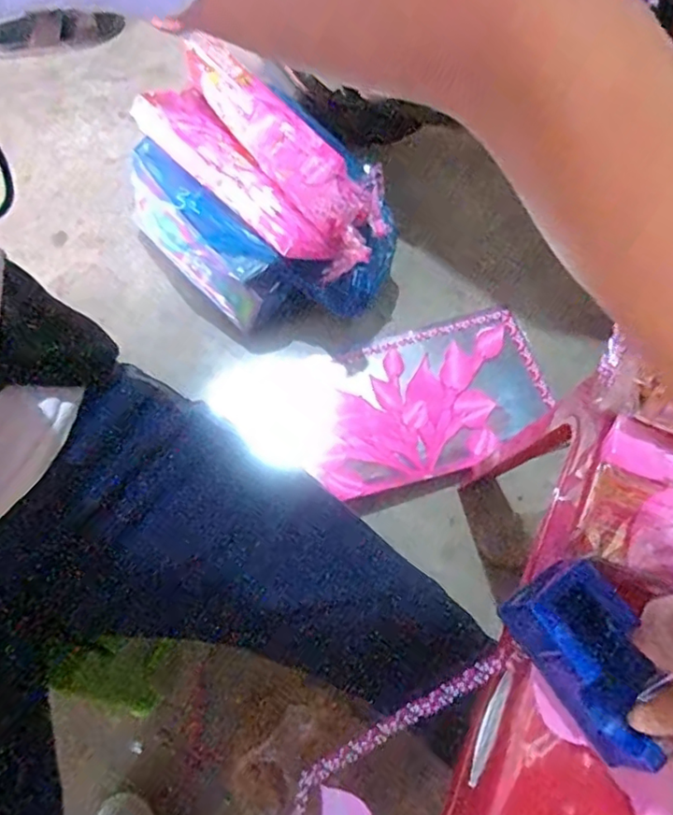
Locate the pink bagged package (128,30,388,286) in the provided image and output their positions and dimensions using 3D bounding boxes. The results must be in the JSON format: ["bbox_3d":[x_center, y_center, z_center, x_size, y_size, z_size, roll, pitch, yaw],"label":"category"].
[{"bbox_3d":[-0.110,-0.380,0.903,0.419,0.127,0.166,39,71,15],"label":"pink bagged package"}]

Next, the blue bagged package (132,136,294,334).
[{"bbox_3d":[-0.217,-0.263,0.984,0.086,0.164,0.342,-42,74,-17],"label":"blue bagged package"}]

